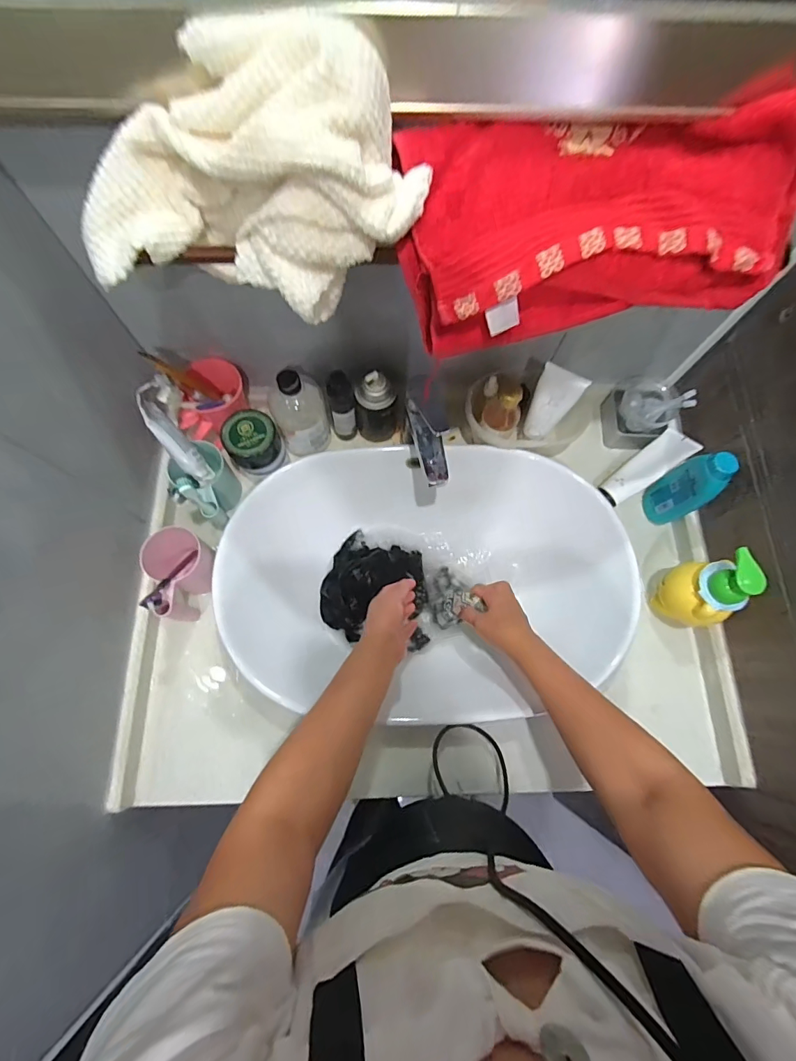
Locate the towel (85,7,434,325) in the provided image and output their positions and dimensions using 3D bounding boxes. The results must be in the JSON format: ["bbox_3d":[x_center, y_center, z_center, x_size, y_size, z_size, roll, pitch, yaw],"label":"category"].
[{"bbox_3d":[-0.109,-0.260,0.333,0.244,0.128,0.122,7,73,1],"label":"towel"}]

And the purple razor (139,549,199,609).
[{"bbox_3d":[-0.286,0.060,0.571,0.016,0.161,0.015,-8,109,-4],"label":"purple razor"}]

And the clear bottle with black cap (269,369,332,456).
[{"bbox_3d":[-0.142,-0.171,0.654,0.075,0.145,0.064,-17,74,-6],"label":"clear bottle with black cap"}]

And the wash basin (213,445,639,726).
[{"bbox_3d":[0.036,0.042,0.686,0.557,0.132,0.355,-5,74,-3],"label":"wash basin"}]

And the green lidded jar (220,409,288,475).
[{"bbox_3d":[-0.207,-0.125,0.655,0.072,0.078,0.072,0,73,-1],"label":"green lidded jar"}]

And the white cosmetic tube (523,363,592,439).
[{"bbox_3d":[0.215,-0.177,0.639,0.057,0.135,0.027,24,74,6],"label":"white cosmetic tube"}]

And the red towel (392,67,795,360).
[{"bbox_3d":[0.165,-0.258,0.380,0.323,0.064,0.162,-9,108,1],"label":"red towel"}]

